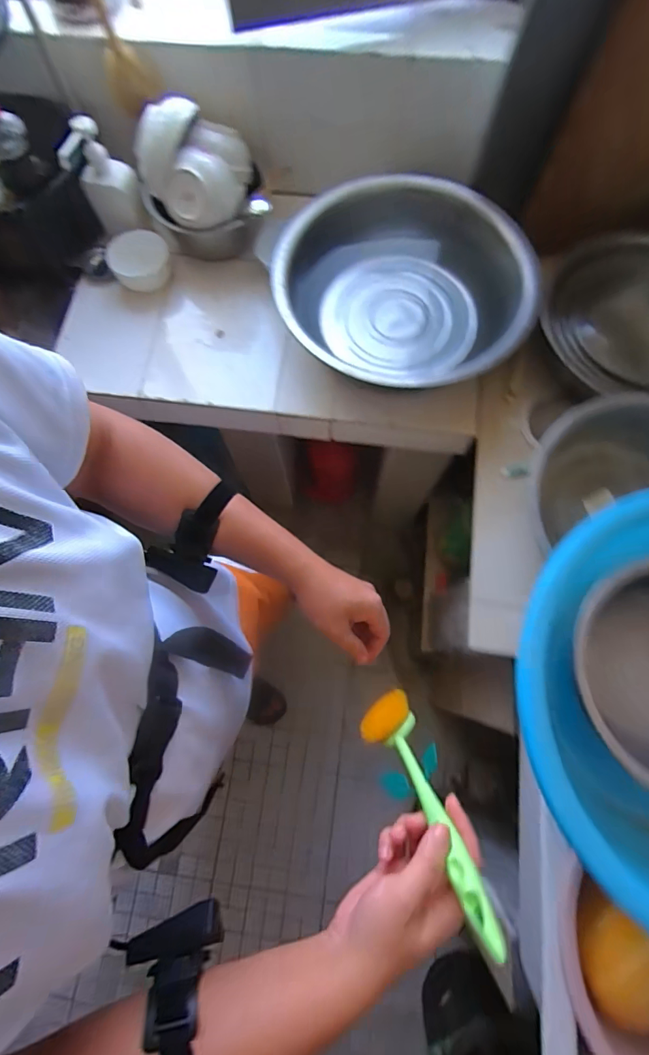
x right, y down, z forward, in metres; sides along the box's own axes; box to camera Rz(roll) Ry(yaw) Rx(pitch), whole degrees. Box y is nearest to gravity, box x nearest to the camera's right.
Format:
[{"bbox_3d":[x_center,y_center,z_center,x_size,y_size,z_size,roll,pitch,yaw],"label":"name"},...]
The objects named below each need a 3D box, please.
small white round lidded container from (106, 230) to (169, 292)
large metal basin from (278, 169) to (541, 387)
[{"bbox_3d":[-0.332,-0.479,0.803,0.108,0.064,0.082,-22,75,-5],"label":"small white round lidded container"},{"bbox_3d":[0.125,-0.390,0.737,0.388,0.126,0.391,0,74,1],"label":"large metal basin"}]

